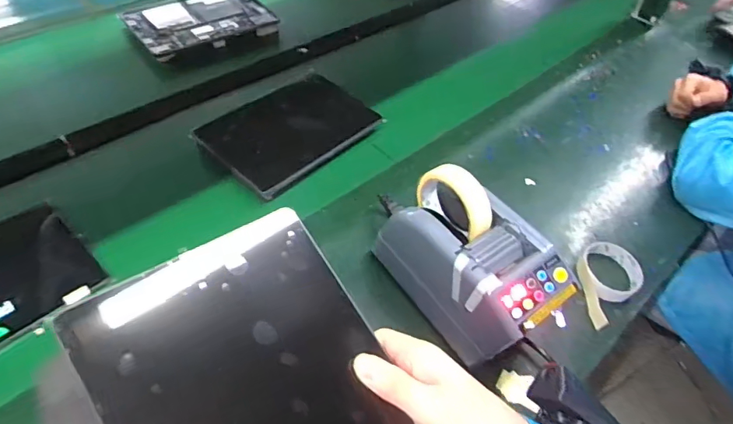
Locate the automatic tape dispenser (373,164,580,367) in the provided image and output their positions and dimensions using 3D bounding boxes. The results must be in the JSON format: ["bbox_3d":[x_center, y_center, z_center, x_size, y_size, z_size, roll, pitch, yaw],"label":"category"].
[{"bbox_3d":[0.115,0.051,0.568,0.116,0.168,0.228,-26,58,-26],"label":"automatic tape dispenser"}]

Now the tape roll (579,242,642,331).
[{"bbox_3d":[0.326,0.097,0.668,0.086,0.029,0.133,33,54,19],"label":"tape roll"}]

